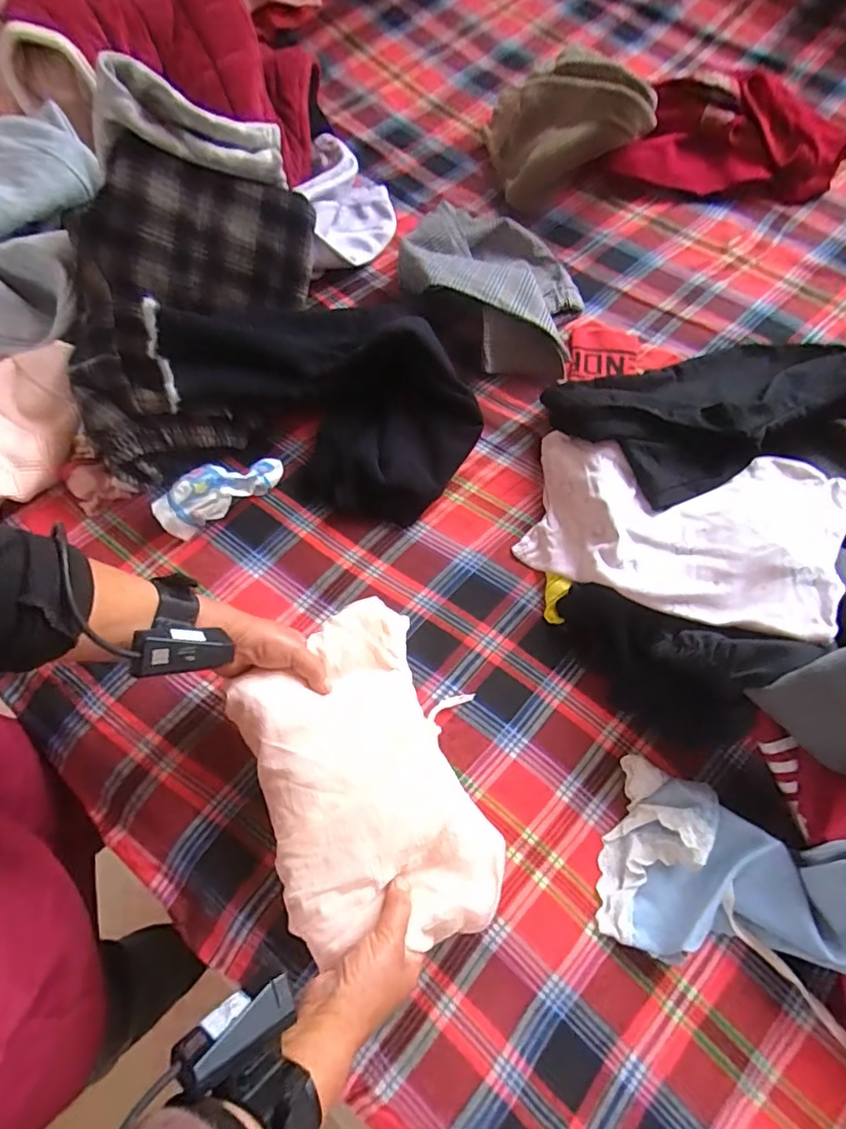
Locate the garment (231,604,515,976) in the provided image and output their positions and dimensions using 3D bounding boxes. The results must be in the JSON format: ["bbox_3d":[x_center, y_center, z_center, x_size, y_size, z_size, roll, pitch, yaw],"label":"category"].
[{"bbox_3d":[-0.060,0.187,0.493,0.182,0.050,0.290,-14,67,-22],"label":"garment"}]

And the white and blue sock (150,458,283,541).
[{"bbox_3d":[-0.238,-0.089,0.618,0.150,0.043,0.067,-40,75,-13],"label":"white and blue sock"}]

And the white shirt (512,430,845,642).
[{"bbox_3d":[0.267,-0.039,0.564,0.302,0.107,0.200,19,72,6],"label":"white shirt"}]

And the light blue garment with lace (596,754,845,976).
[{"bbox_3d":[0.310,0.302,0.468,0.281,0.086,0.165,12,70,22],"label":"light blue garment with lace"}]

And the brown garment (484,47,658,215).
[{"bbox_3d":[0.217,-0.665,0.781,0.224,0.126,0.204,-9,71,-3],"label":"brown garment"}]

